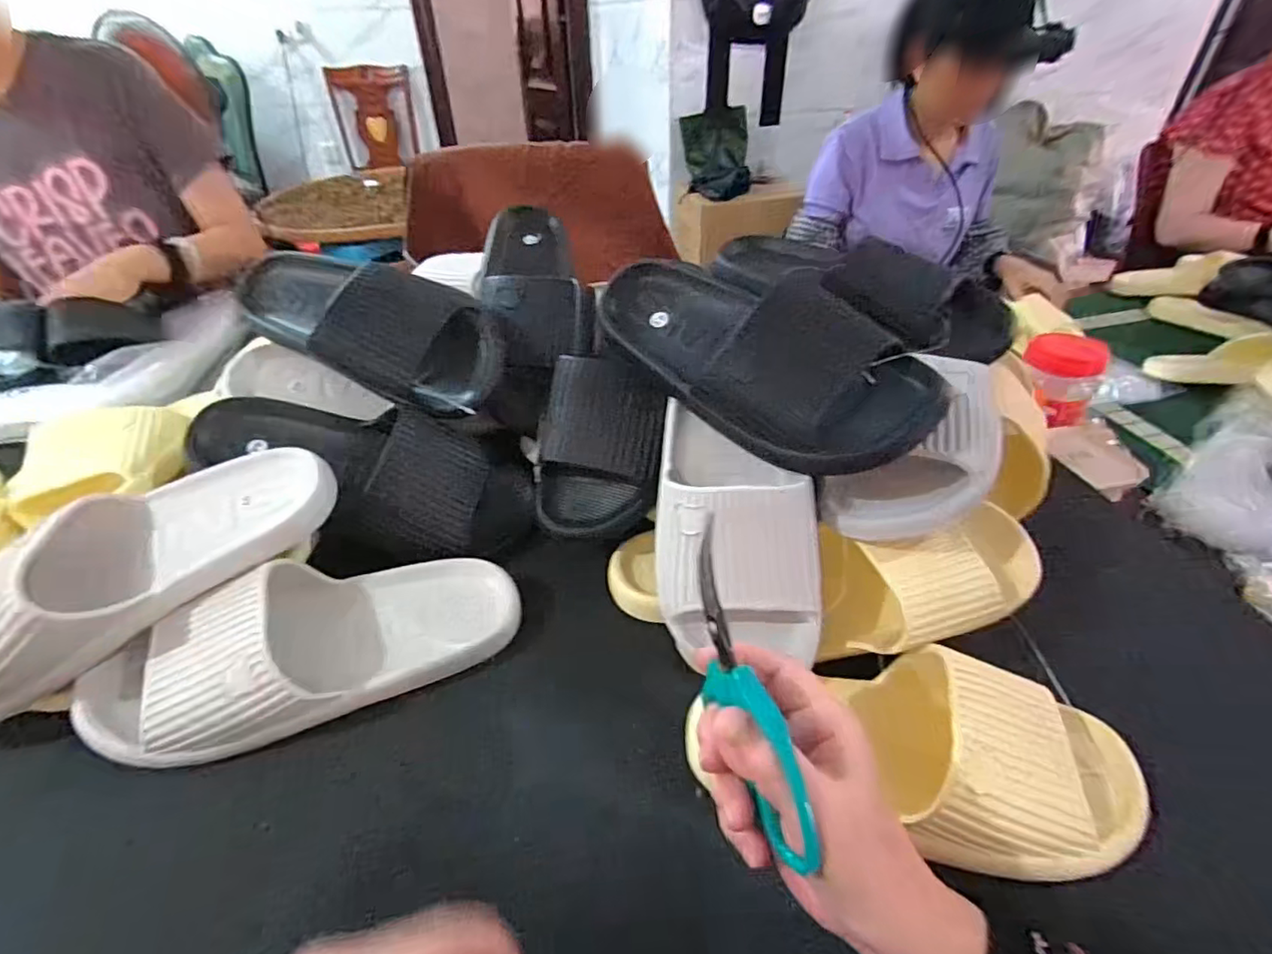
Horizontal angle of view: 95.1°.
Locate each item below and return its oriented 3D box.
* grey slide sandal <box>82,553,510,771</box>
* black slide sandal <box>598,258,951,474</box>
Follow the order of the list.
[{"bbox_3d":[-0.218,0.109,0.389,0.271,0.062,0.118,-19,42,-20],"label":"grey slide sandal"},{"bbox_3d":[0.077,-0.088,0.404,0.258,0.073,0.115,38,97,34],"label":"black slide sandal"}]

